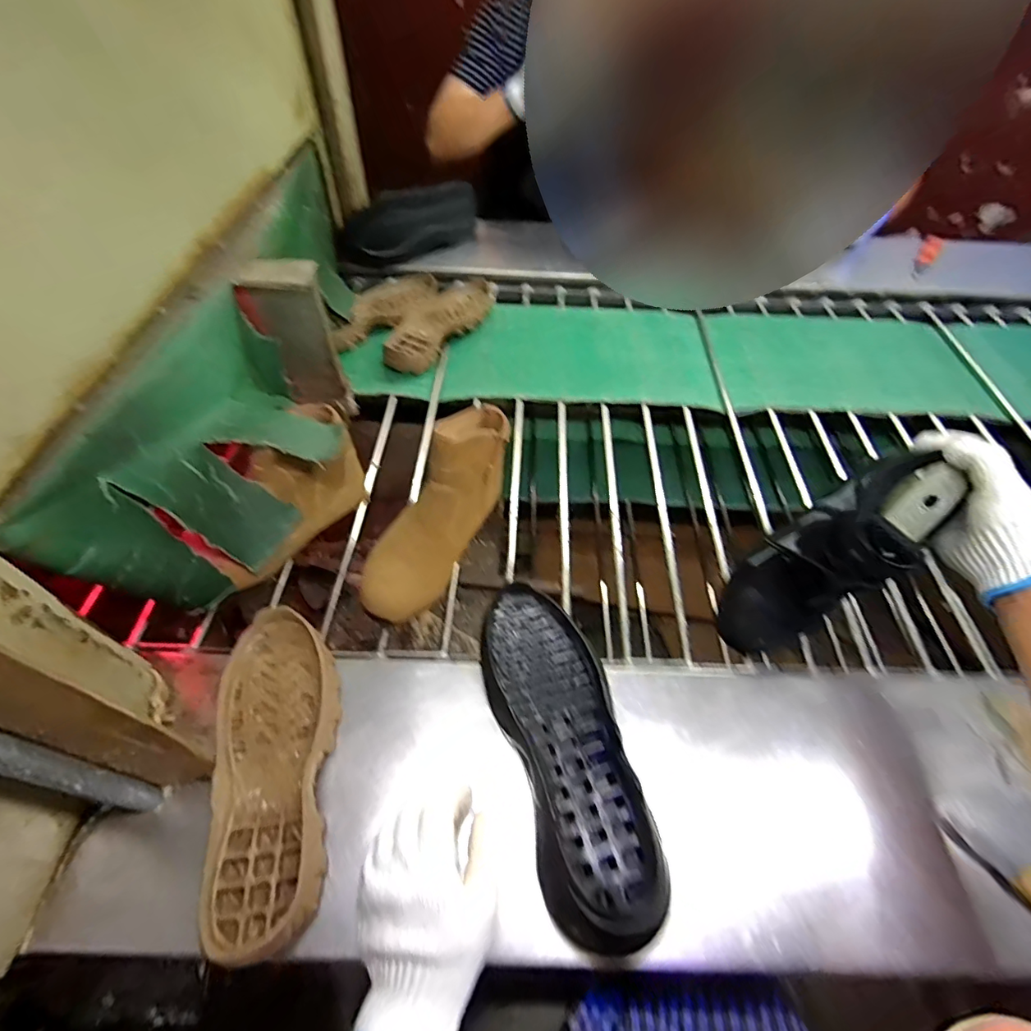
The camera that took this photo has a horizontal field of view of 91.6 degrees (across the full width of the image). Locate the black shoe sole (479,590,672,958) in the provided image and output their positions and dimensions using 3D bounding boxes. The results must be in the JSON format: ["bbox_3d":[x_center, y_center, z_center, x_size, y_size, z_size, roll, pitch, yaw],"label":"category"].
[{"bbox_3d":[0.046,0.203,0.464,0.110,0.060,0.302,-13,56,-12],"label":"black shoe sole"}]

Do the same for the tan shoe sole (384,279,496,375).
[{"bbox_3d":[-0.139,-0.356,0.921,0.118,0.036,0.295,27,58,16],"label":"tan shoe sole"}]

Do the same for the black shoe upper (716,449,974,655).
[{"bbox_3d":[0.300,0.048,0.499,0.079,0.257,0.095,3,44,-46],"label":"black shoe upper"}]

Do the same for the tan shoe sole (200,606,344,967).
[{"bbox_3d":[-0.214,0.212,0.449,0.108,0.045,0.285,-11,56,-11],"label":"tan shoe sole"}]

